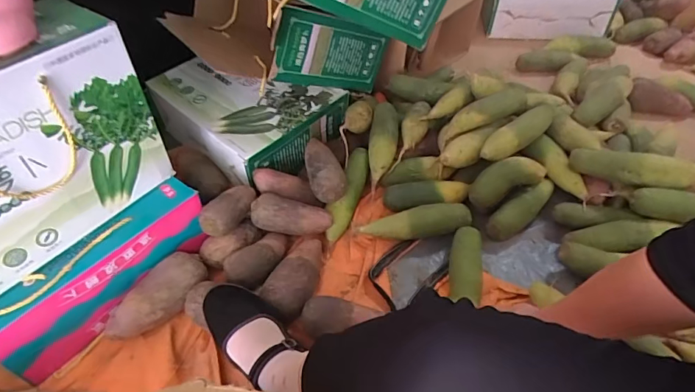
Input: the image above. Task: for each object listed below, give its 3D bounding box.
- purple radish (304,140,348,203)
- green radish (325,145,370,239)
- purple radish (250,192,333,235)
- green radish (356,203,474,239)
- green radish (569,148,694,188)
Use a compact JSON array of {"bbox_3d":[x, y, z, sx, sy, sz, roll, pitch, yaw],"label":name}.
[{"bbox_3d":[-0.048,-0.054,0.820,0.066,0.059,0.159,-12,49,-13],"label":"purple radish"},{"bbox_3d":[0.001,-0.006,0.831,0.048,0.042,0.203,15,66,12],"label":"green radish"},{"bbox_3d":[-0.100,0.035,0.768,0.143,0.052,0.056,11,46,-16],"label":"purple radish"},{"bbox_3d":[0.125,0.049,0.802,0.209,0.057,0.056,-2,48,-4],"label":"green radish"},{"bbox_3d":[0.533,-0.047,0.799,0.211,0.061,0.068,10,48,7],"label":"green radish"}]

